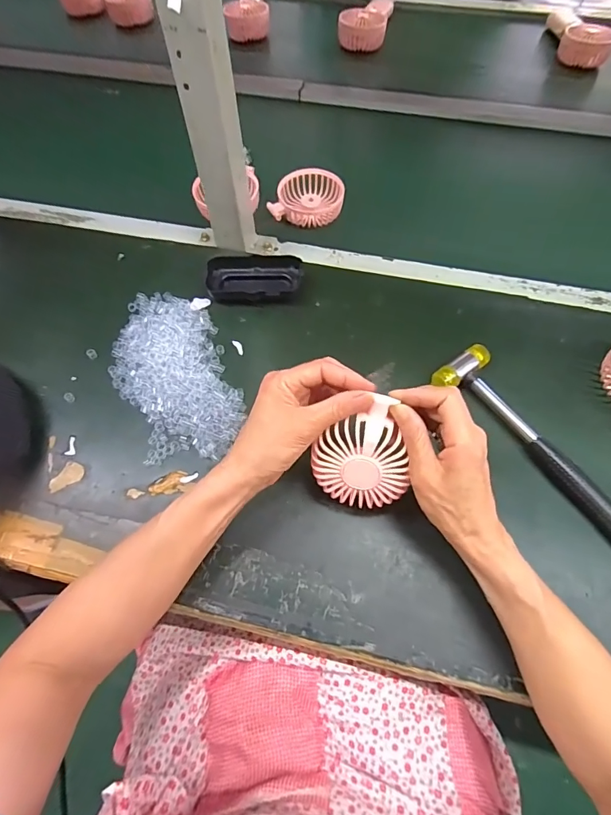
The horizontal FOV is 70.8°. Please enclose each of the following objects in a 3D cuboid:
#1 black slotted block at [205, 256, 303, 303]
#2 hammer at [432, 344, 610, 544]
[{"bbox_3d":[-0.060,-0.153,0.508,0.108,0.016,0.051,-4,94,-5],"label":"black slotted block"},{"bbox_3d":[0.231,0.035,0.413,0.059,0.025,0.237,-39,69,-15],"label":"hammer"}]

